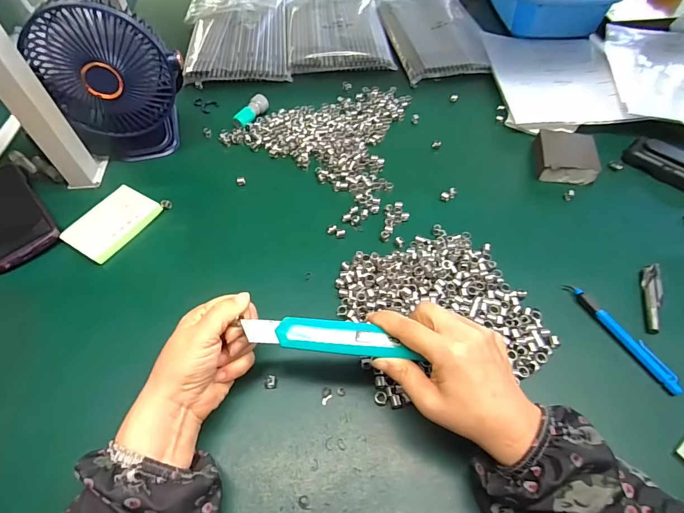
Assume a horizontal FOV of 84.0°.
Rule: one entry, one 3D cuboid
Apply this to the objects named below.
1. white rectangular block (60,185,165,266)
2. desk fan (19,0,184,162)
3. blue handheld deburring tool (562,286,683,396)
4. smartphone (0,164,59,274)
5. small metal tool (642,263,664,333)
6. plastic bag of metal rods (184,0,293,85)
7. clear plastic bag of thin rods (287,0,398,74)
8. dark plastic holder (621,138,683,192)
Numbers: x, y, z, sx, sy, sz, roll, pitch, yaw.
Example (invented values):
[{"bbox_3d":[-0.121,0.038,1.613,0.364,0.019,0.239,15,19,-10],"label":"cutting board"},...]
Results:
[{"bbox_3d":[-0.267,-0.040,0.444,0.067,0.011,0.093,25,58,19],"label":"white rectangular block"},{"bbox_3d":[-0.271,-0.203,0.461,0.134,0.182,0.088,-33,59,-20],"label":"desk fan"},{"bbox_3d":[0.267,0.073,0.362,0.010,0.013,0.122,-22,56,-13],"label":"blue handheld deburring tool"},{"bbox_3d":[-0.404,-0.053,0.454,0.077,0.015,0.177,-37,60,-22],"label":"smartphone"},{"bbox_3d":[0.317,0.040,0.388,0.012,0.014,0.086,18,57,15],"label":"small metal tool"},{"bbox_3d":[-0.197,-0.432,0.713,0.185,0.040,0.327,-6,54,-2],"label":"plastic bag of metal rods"},{"bbox_3d":[-0.012,-0.453,0.735,0.181,0.017,0.313,-5,54,-1],"label":"clear plastic bag of thin rods"},{"bbox_3d":[0.425,-0.119,0.491,0.040,0.032,0.104,-38,61,-23],"label":"dark plastic holder"}]

